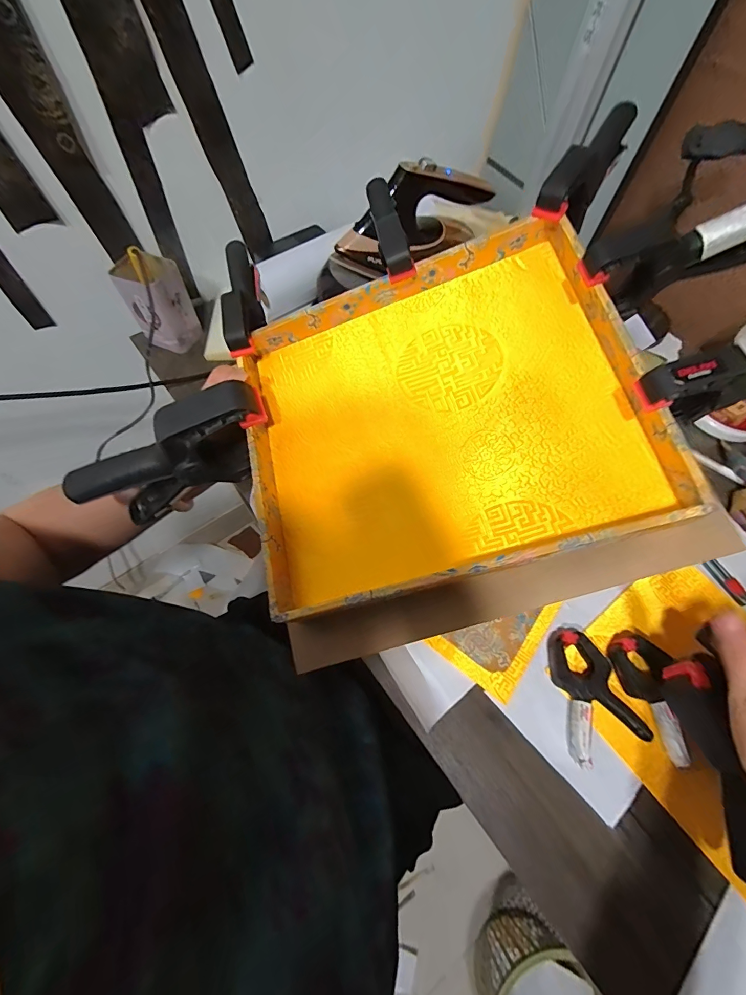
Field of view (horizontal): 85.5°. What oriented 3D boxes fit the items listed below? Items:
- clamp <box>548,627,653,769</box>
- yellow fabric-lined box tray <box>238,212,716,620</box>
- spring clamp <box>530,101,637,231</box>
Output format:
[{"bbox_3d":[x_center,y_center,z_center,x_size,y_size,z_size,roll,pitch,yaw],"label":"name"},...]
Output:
[{"bbox_3d":[0.204,0.185,0.391,0.072,0.019,0.108,-15,65,-8],"label":"clamp"},{"bbox_3d":[0.037,-0.058,0.280,0.253,0.026,0.224,-18,69,11],"label":"yellow fabric-lined box tray"},{"bbox_3d":[0.151,-0.229,0.290,0.023,0.054,0.104,37,69,16],"label":"spring clamp"}]

